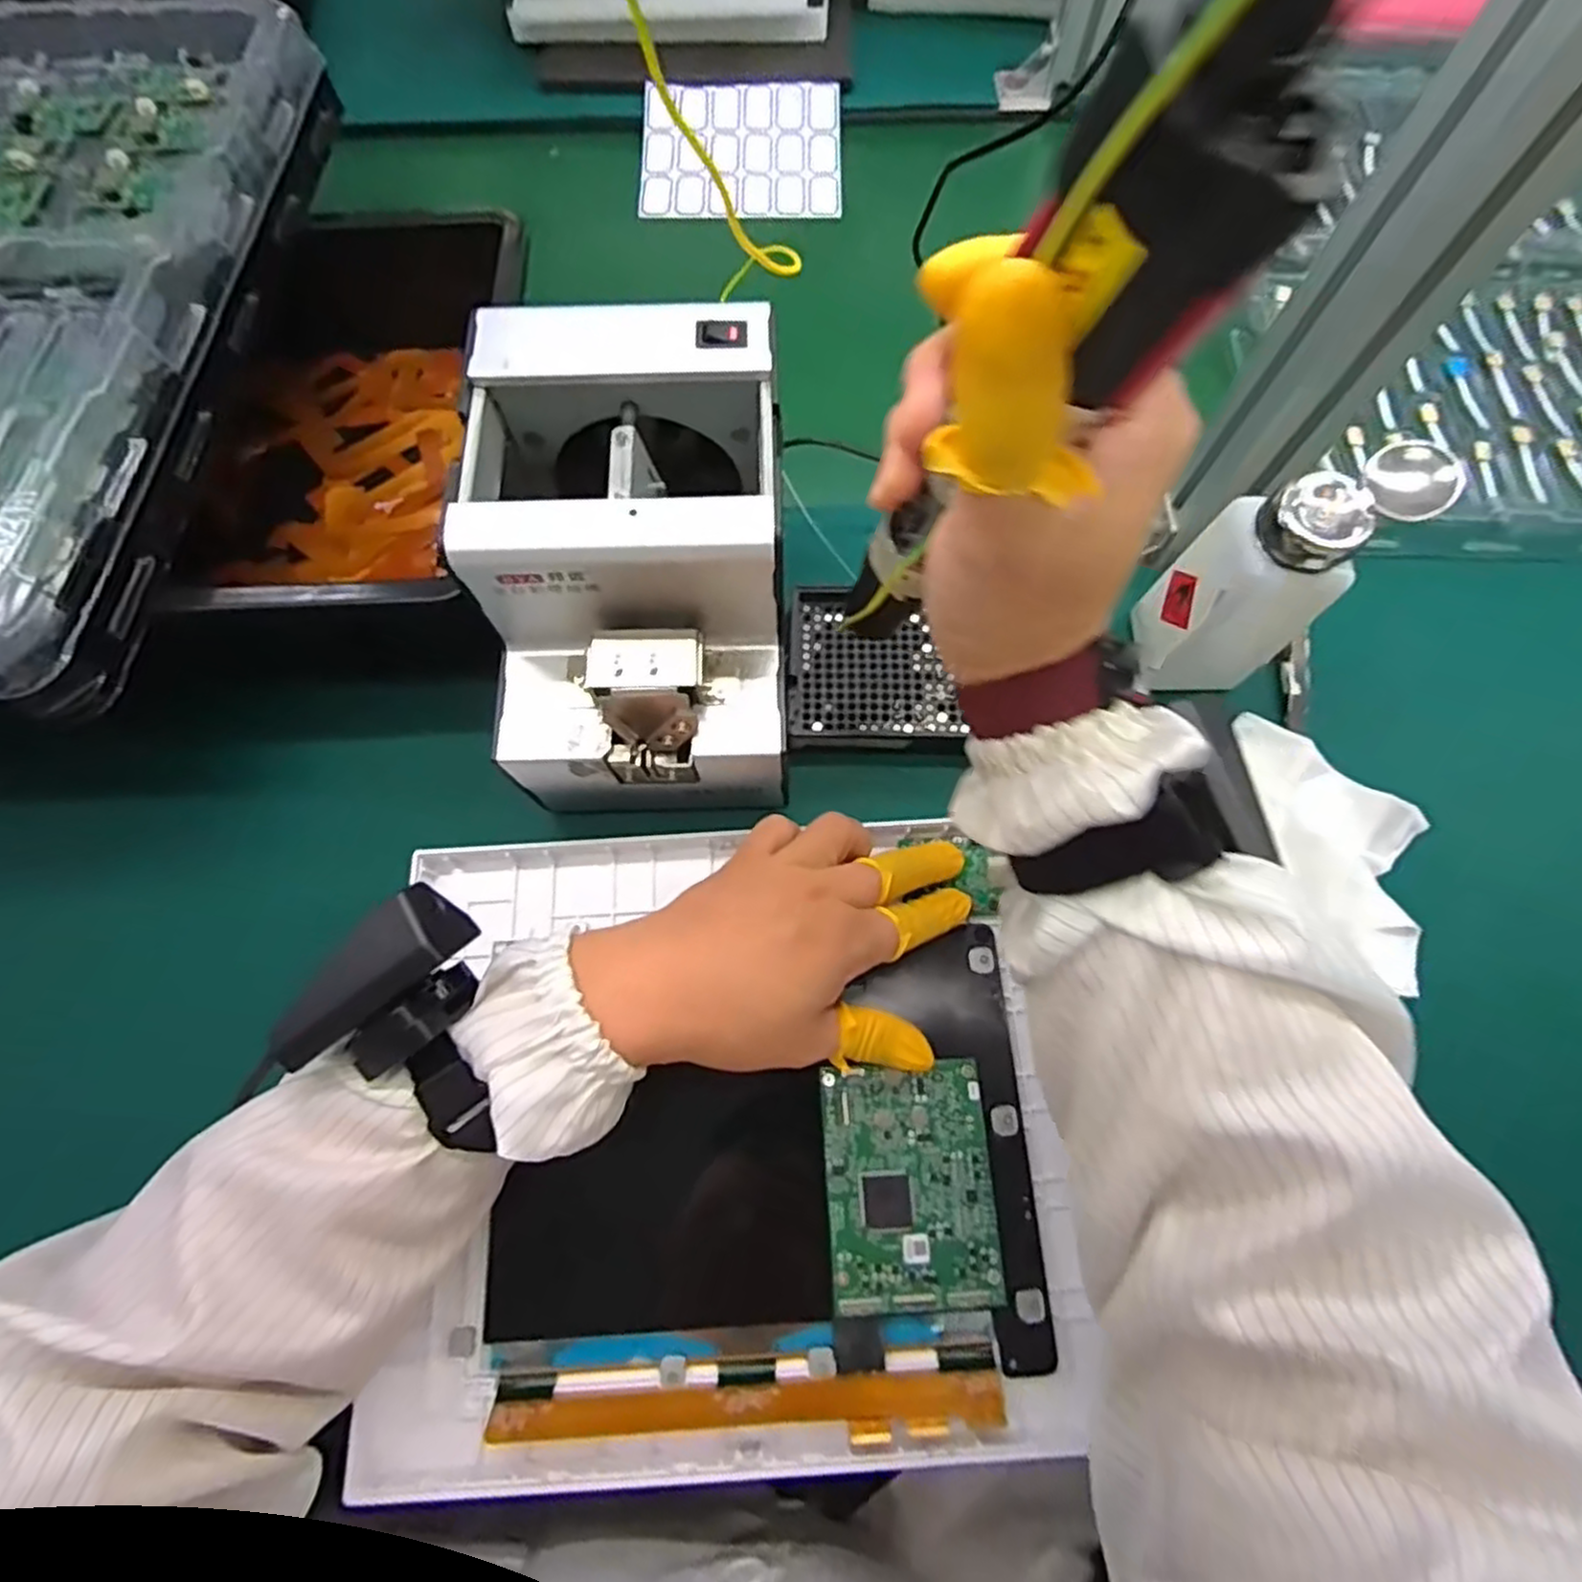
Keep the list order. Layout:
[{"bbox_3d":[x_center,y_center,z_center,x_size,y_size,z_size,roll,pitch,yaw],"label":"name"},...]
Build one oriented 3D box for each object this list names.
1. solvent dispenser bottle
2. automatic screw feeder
[{"bbox_3d":[0.225,-0.097,0.348,0.071,0.135,0.050,5,69,1],"label":"solvent dispenser bottle"},{"bbox_3d":[-0.068,-0.098,0.345,0.126,0.146,0.184,-3,70,-2],"label":"automatic screw feeder"}]

